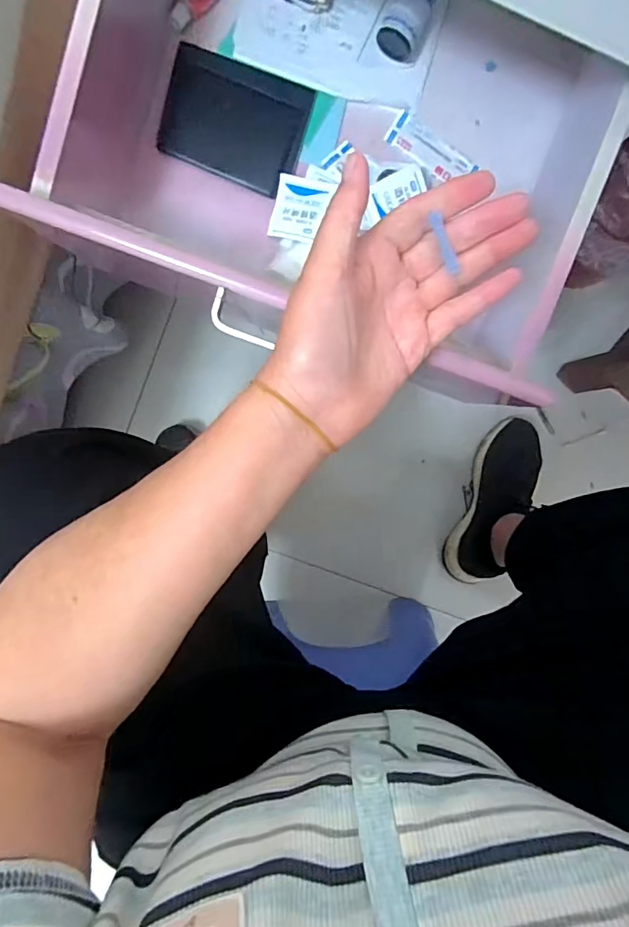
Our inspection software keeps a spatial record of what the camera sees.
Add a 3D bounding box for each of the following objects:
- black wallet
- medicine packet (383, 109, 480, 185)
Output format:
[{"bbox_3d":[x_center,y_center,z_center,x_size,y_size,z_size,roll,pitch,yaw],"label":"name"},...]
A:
[{"bbox_3d":[-0.065,-0.281,0.393,0.113,0.011,0.086,17,92,-4],"label":"black wallet"},{"bbox_3d":[0.098,-0.260,0.402,0.076,0.004,0.029,32,91,-5],"label":"medicine packet"}]

